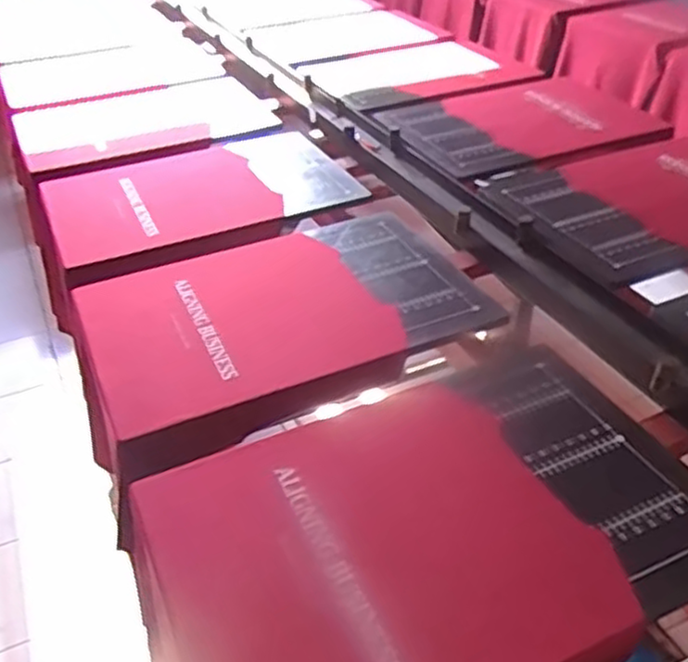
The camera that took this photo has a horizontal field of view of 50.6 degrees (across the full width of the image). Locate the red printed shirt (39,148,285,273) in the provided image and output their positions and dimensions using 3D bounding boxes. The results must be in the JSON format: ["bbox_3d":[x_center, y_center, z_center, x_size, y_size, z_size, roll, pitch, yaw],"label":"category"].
[{"bbox_3d":[-0.369,-0.260,1.480,0.439,0.057,0.395,-18,39,-20],"label":"red printed shirt"}]

